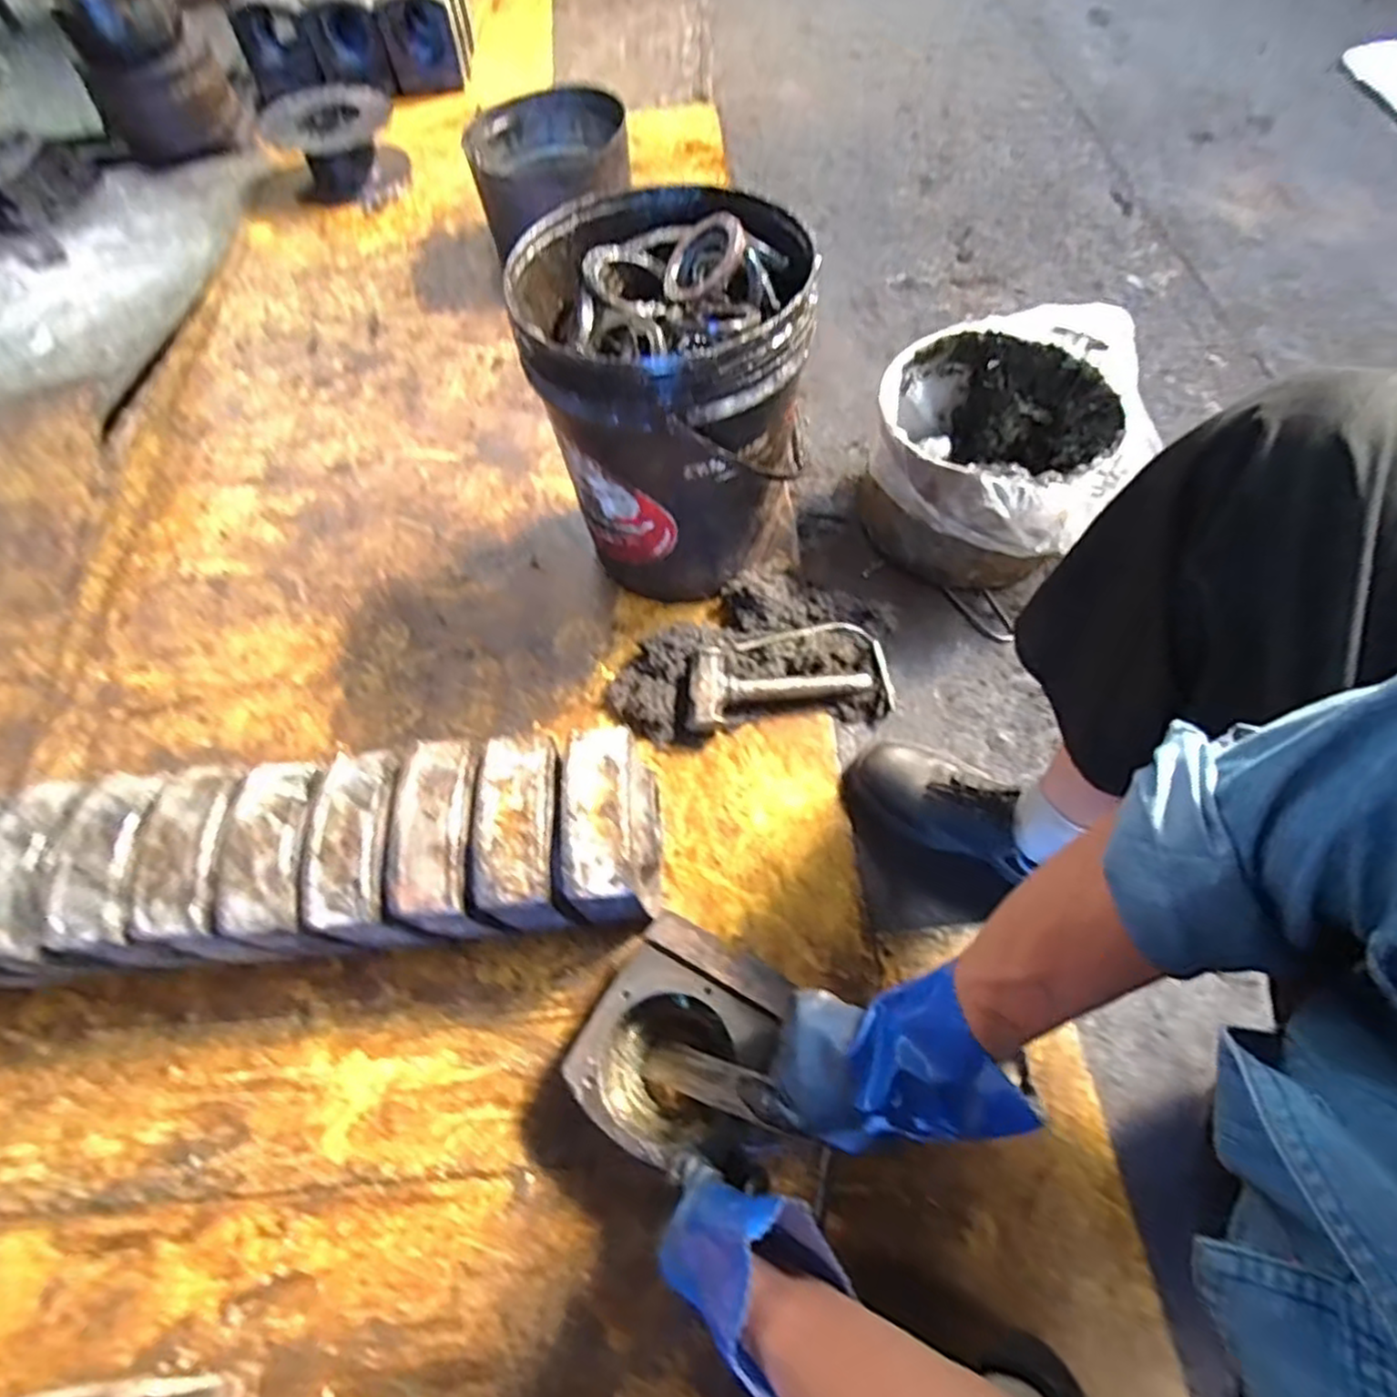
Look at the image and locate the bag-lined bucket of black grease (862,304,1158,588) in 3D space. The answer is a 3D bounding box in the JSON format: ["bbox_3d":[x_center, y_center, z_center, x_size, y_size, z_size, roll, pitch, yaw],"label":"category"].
[{"bbox_3d":[0.390,-0.332,0.931,0.305,0.181,0.376,10,63,9],"label":"bag-lined bucket of black grease"}]

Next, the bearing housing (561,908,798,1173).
[{"bbox_3d":[-0.016,0.328,0.671,0.159,0.092,0.182,27,64,14],"label":"bearing housing"}]

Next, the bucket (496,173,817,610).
[{"bbox_3d":[-0.038,-0.330,0.858,0.286,0.394,0.300,-2,62,3],"label":"bucket"}]

